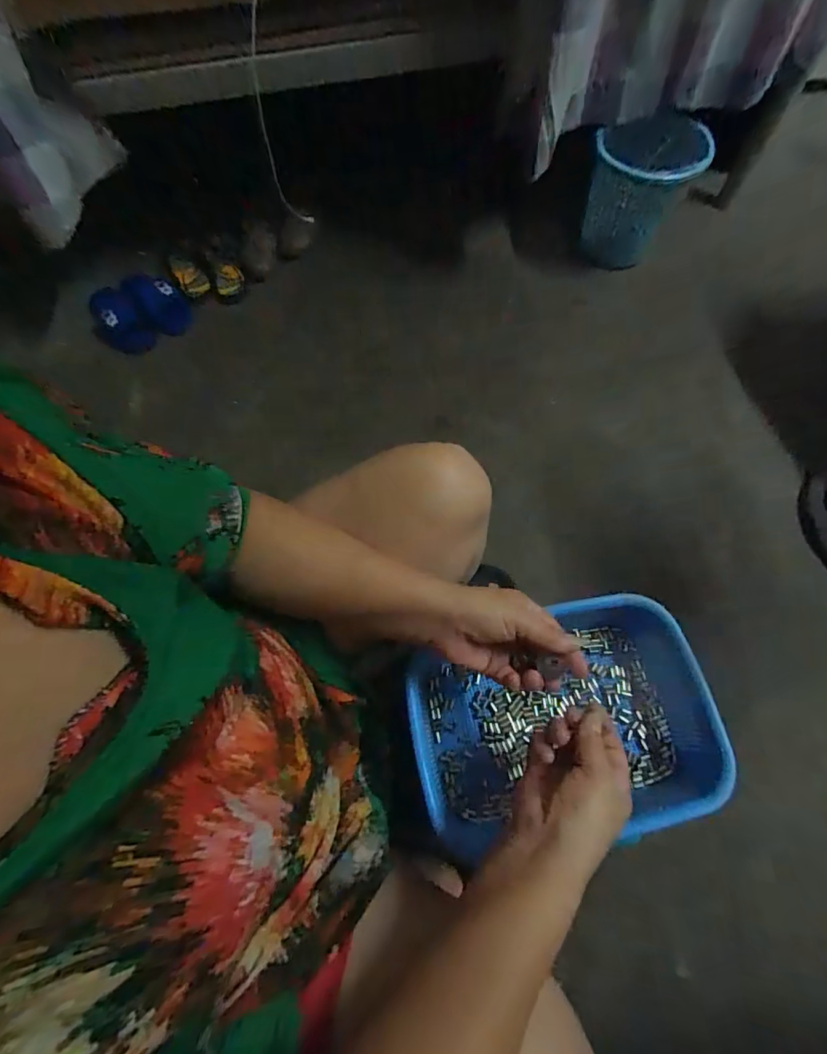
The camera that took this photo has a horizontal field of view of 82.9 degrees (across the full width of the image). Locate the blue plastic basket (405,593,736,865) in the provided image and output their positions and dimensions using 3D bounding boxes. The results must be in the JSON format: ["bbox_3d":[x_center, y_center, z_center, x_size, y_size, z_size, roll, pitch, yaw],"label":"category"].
[{"bbox_3d":[0.155,0.198,0.488,0.302,0.070,0.208,-14,68,-4],"label":"blue plastic basket"}]

